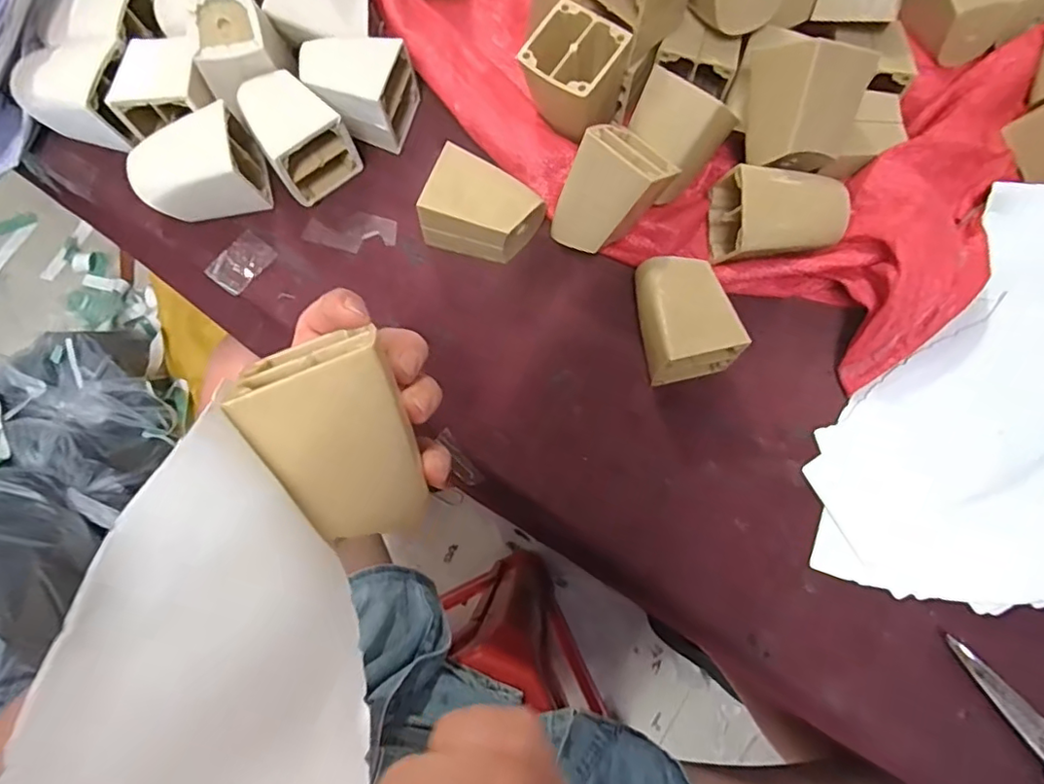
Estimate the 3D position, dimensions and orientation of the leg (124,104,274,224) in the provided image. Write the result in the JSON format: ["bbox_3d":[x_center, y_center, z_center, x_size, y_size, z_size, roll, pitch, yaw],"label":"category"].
[{"bbox_3d":[-0.235,-0.162,0.417,0.082,0.050,0.054,-11,77,-3],"label":"leg"}]

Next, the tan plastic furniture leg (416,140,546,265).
[{"bbox_3d":[-0.028,-0.124,0.403,0.071,0.055,0.050,24,78,6],"label":"tan plastic furniture leg"}]

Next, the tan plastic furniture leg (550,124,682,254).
[{"bbox_3d":[0.059,-0.138,0.400,0.055,0.079,0.059,45,45,6],"label":"tan plastic furniture leg"}]

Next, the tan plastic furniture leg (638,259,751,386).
[{"bbox_3d":[0.104,-0.051,0.388,0.060,0.046,0.077,-15,77,-3],"label":"tan plastic furniture leg"}]

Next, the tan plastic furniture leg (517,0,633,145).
[{"bbox_3d":[0.034,-0.218,0.405,0.062,0.062,0.059,32,79,7],"label":"tan plastic furniture leg"}]

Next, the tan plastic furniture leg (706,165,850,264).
[{"bbox_3d":[0.176,-0.123,0.398,0.082,0.059,0.060,-3,108,-2],"label":"tan plastic furniture leg"}]

